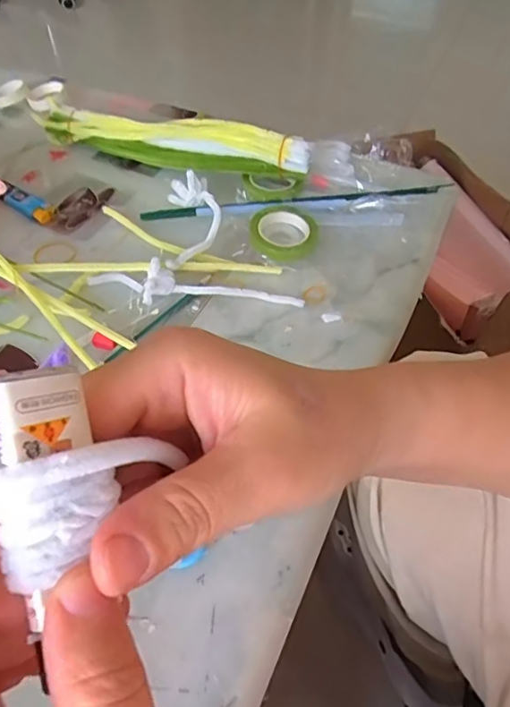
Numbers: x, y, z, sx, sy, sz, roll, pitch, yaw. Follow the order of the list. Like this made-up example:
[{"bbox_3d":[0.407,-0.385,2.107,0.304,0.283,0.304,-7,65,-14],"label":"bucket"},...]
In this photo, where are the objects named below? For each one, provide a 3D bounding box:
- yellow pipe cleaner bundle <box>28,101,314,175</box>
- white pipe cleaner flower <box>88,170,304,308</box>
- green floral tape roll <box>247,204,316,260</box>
[{"bbox_3d":[-0.093,-0.231,0.544,0.312,0.049,0.028,19,53,13],"label":"yellow pipe cleaner bundle"},{"bbox_3d":[-0.053,-0.108,0.480,0.180,0.033,0.149,1,51,-2],"label":"white pipe cleaner flower"},{"bbox_3d":[0.026,-0.112,0.480,0.061,0.012,0.067,1,51,-1],"label":"green floral tape roll"}]

